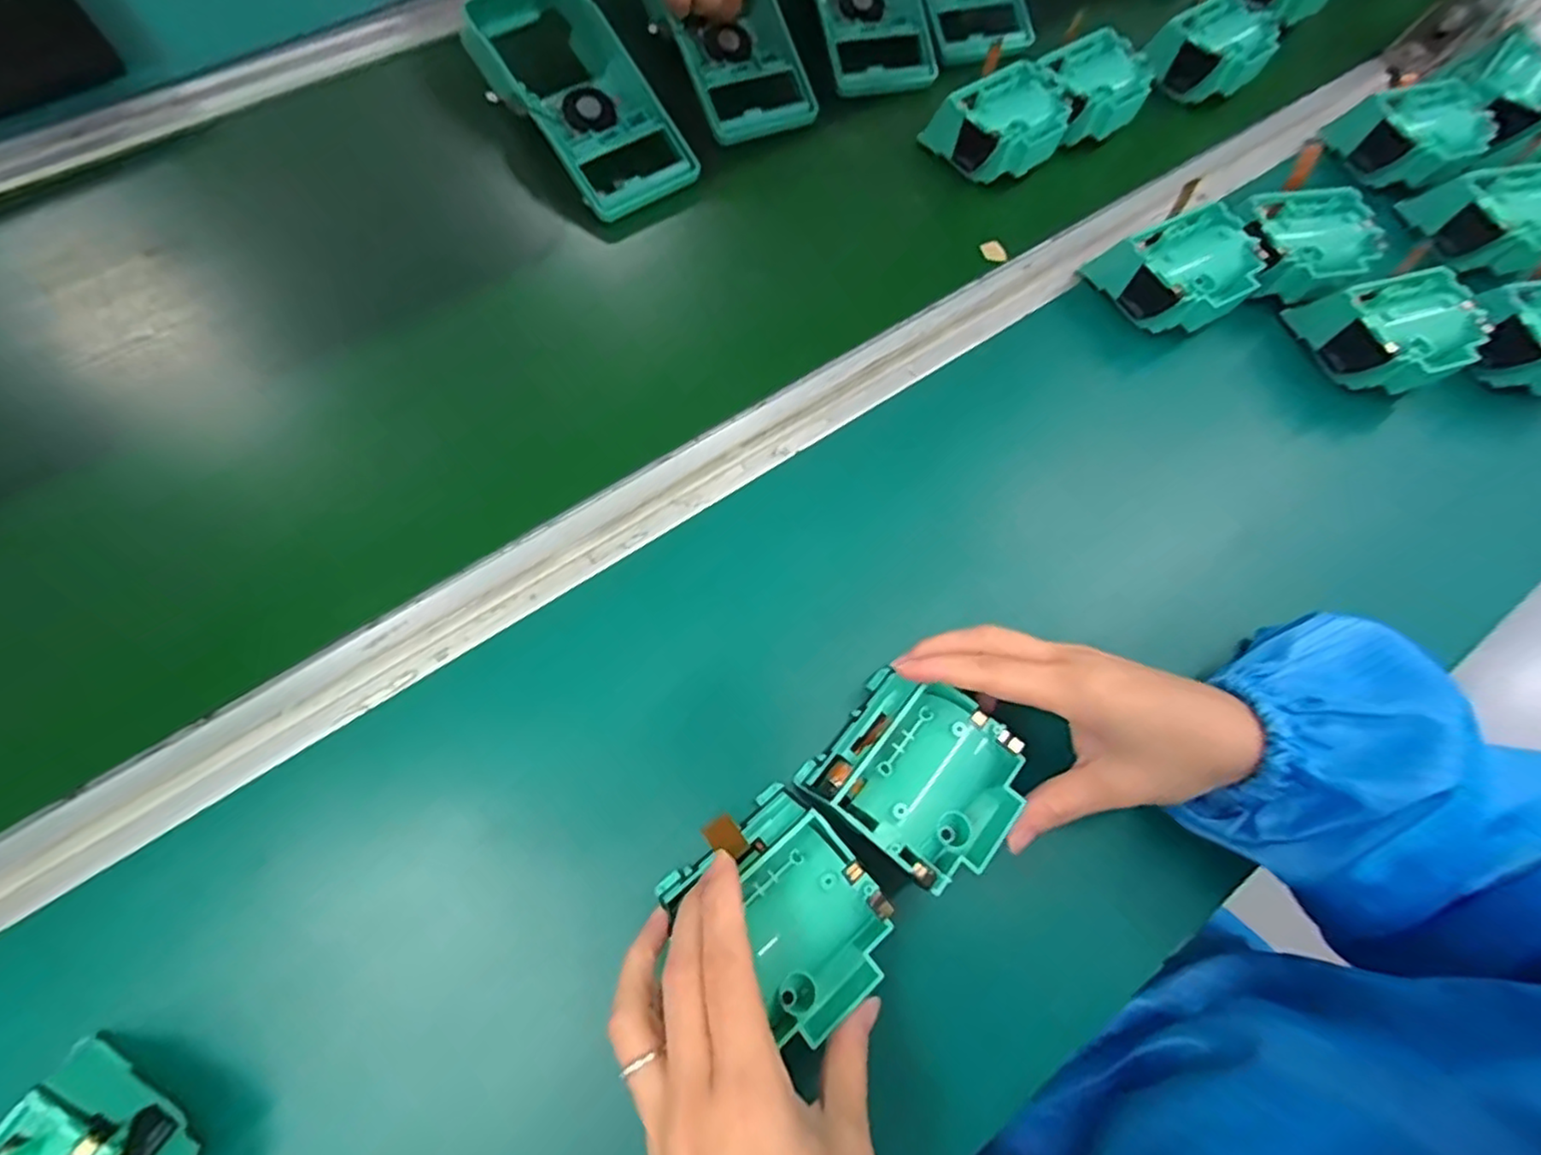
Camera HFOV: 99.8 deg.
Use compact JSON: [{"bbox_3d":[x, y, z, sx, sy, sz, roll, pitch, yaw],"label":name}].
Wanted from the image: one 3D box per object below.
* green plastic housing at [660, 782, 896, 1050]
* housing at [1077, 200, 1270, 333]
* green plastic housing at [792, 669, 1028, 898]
[{"bbox_3d":[0.006,0.137,0.265,0.068,0.031,0.081,-39,75,-15],"label":"green plastic housing"},{"bbox_3d":[0.253,-0.186,0.401,0.074,0.040,0.072,-23,72,-11],"label":"housing"},{"bbox_3d":[0.065,0.087,0.285,0.077,0.032,0.072,38,72,11],"label":"green plastic housing"}]

